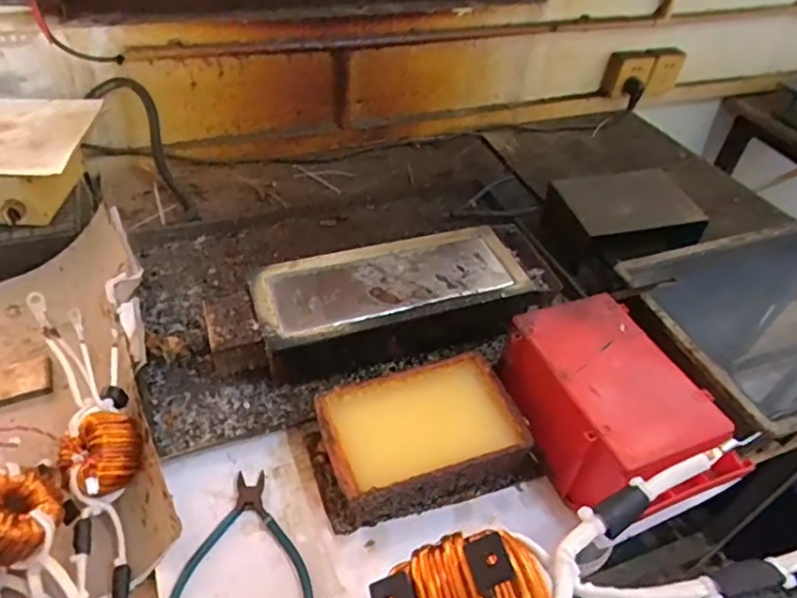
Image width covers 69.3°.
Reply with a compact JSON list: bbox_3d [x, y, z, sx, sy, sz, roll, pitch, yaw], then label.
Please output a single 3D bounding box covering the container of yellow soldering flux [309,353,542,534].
[{"bbox_3d":[0.024,0.149,0.627,0.230,0.065,0.137,-11,46,-16],"label":"container of yellow soldering flux"}]

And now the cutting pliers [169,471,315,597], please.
[{"bbox_3d":[-0.145,0.233,0.565,0.128,0.009,0.133,1,44,-5],"label":"cutting pliers"}]

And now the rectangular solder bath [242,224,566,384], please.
[{"bbox_3d":[0.014,0.003,0.758,0.390,0.096,0.168,-14,47,-20],"label":"rectangular solder bath"}]

